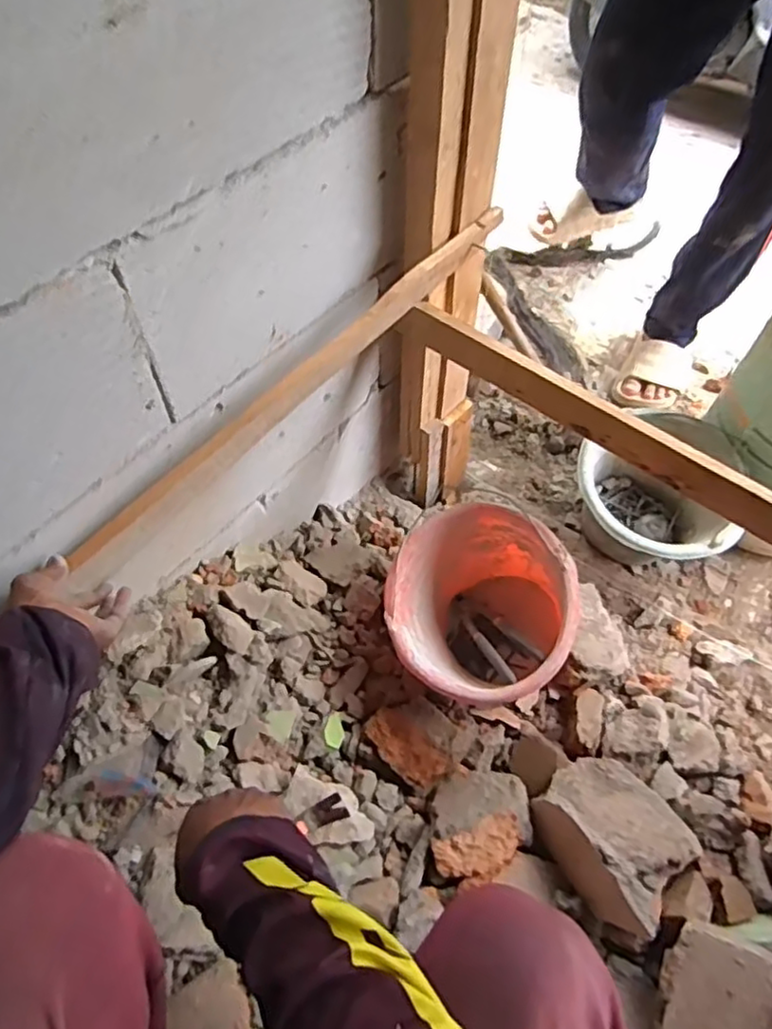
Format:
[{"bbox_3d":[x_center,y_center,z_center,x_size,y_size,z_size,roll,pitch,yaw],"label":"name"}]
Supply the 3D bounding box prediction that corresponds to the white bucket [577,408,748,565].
[{"bbox_3d":[0.412,-0.016,1.056,0.235,0.174,0.252,0,55,0],"label":"white bucket"}]

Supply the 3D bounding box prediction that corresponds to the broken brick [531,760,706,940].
[{"bbox_3d":[0.261,0.360,0.756,0.154,0.068,0.166,-39,64,-24],"label":"broken brick"}]

